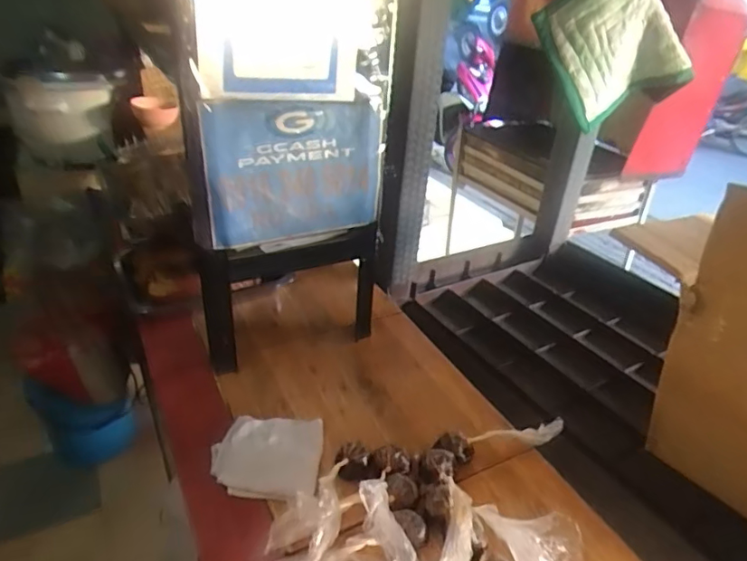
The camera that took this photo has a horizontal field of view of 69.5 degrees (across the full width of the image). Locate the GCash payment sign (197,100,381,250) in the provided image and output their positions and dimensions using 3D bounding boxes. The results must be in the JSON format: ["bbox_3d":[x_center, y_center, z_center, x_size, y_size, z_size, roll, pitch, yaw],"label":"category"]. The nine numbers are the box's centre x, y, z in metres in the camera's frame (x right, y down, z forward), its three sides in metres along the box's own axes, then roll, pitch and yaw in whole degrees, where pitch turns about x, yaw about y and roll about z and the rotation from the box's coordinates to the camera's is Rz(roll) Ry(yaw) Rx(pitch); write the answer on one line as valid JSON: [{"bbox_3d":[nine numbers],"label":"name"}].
[{"bbox_3d":[-0.116,-0.159,0.817,0.263,0.219,0.025,-8,36,-18],"label":"GCash payment sign"}]

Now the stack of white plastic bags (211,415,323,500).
[{"bbox_3d":[-0.158,0.260,0.794,0.151,0.025,0.138,4,31,0],"label":"stack of white plastic bags"}]

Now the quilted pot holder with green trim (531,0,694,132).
[{"bbox_3d":[0.545,-0.523,1.220,0.264,0.344,0.039,-31,30,15],"label":"quilted pot holder with green trim"}]

